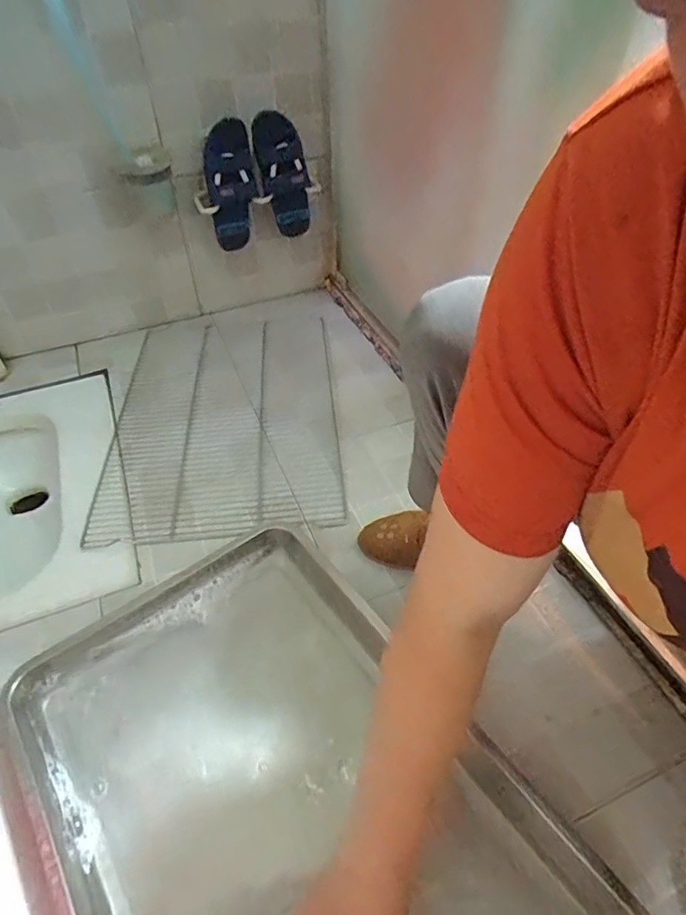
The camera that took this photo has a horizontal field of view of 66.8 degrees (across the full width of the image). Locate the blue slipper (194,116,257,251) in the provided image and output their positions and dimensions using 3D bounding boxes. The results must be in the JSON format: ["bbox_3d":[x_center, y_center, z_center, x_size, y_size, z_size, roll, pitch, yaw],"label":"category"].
[{"bbox_3d":[-0.222,-0.504,0.984,0.107,0.210,0.056,-17,47,-15],"label":"blue slipper"}]

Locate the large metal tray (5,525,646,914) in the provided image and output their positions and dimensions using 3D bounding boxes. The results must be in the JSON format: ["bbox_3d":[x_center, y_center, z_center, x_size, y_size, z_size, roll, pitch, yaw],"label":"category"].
[{"bbox_3d":[-0.058,0.335,0.506,0.386,0.048,0.562,-28,48,-27],"label":"large metal tray"}]

